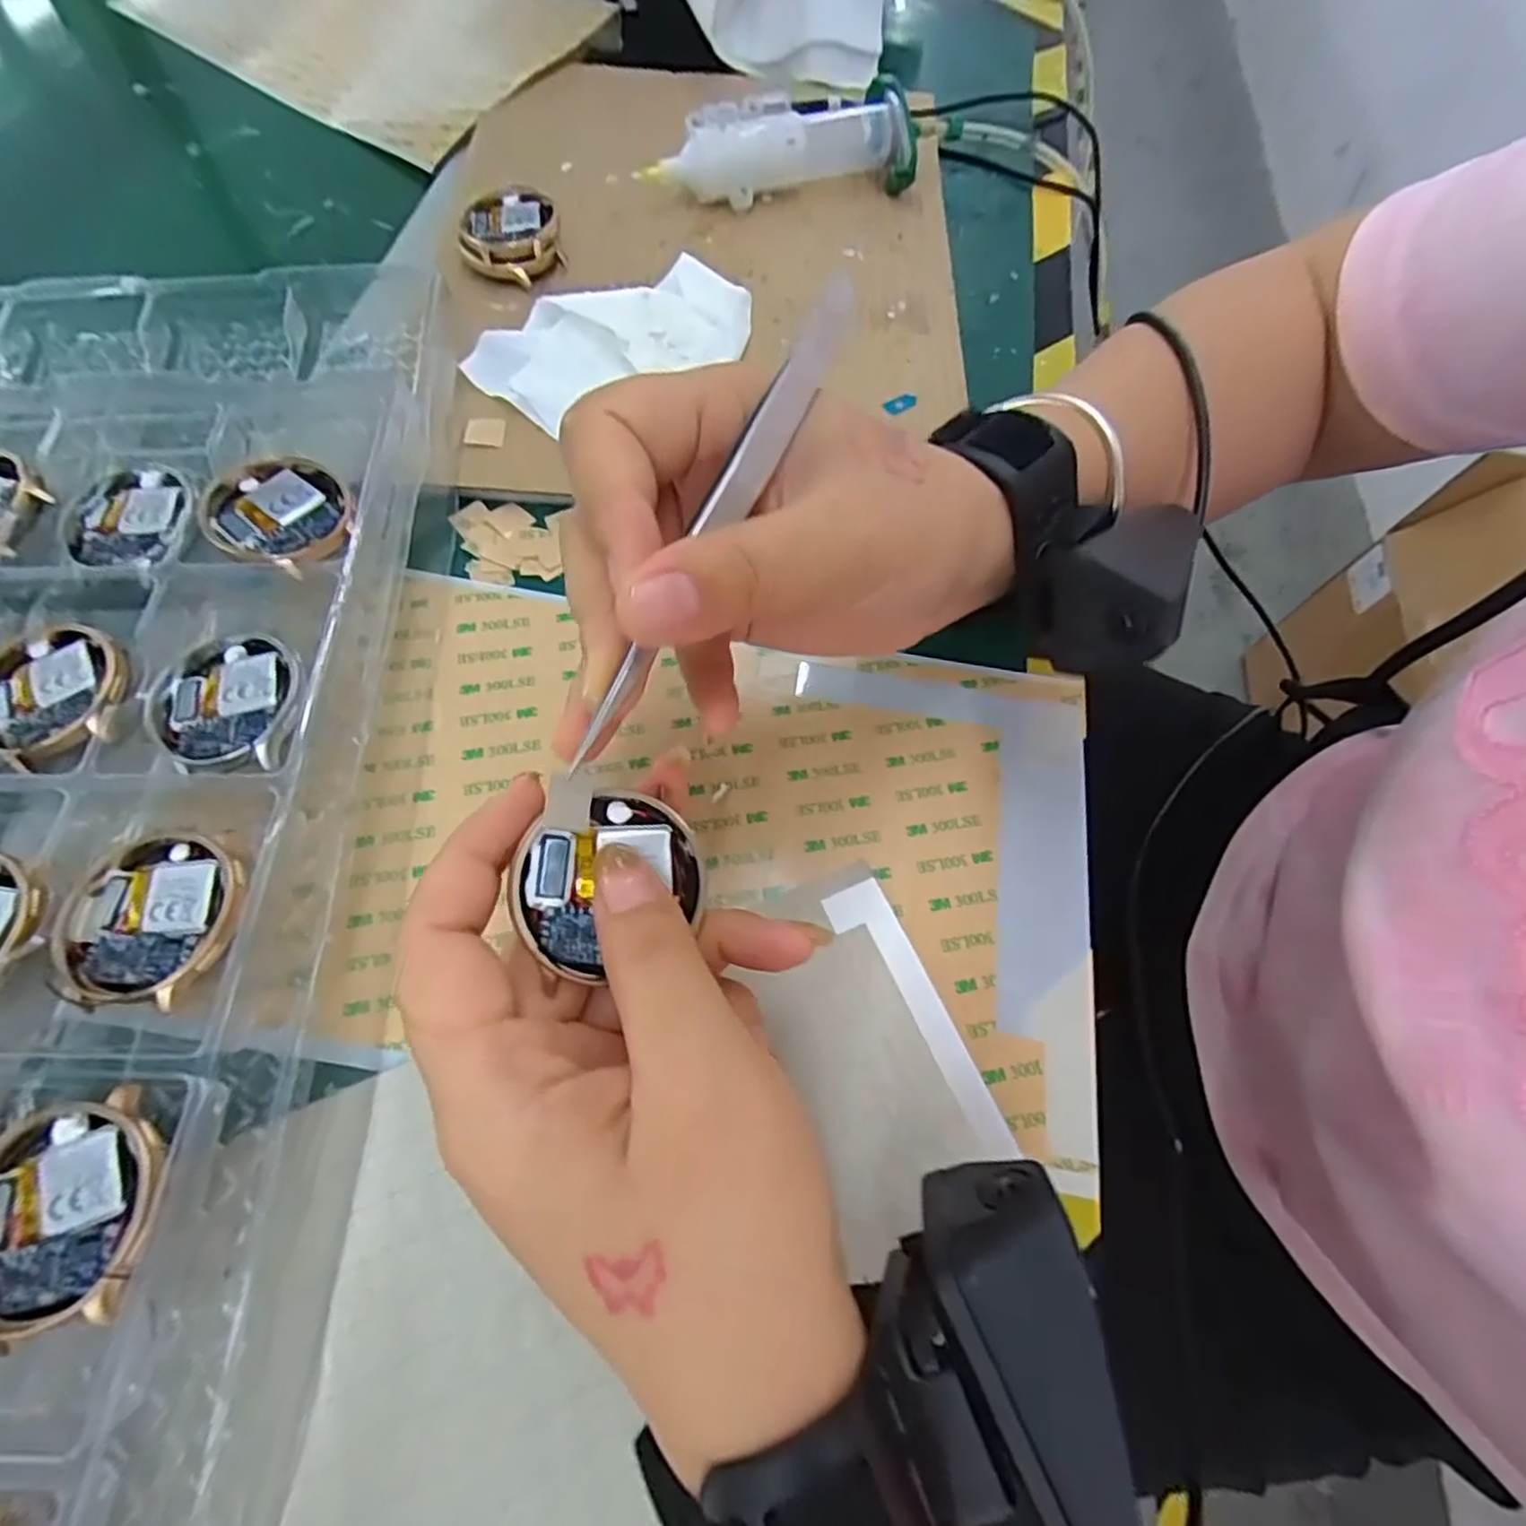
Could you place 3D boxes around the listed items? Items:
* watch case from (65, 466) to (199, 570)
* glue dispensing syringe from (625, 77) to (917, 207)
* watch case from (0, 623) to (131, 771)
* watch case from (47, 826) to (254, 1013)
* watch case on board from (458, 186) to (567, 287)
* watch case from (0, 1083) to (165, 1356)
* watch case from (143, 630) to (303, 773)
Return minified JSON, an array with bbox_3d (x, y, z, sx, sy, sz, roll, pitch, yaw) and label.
[{"bbox_3d":[-0.215,-0.085,0.244,0.046,0.006,0.040,4,65,-2],"label":"watch case"},{"bbox_3d":[0.008,-0.312,0.365,0.138,0.034,0.034,-13,67,-9],"label":"glue dispensing syringe"},{"bbox_3d":[-0.220,-0.022,0.220,0.045,0.005,0.049,-27,70,-15],"label":"watch case"},{"bbox_3d":[-0.162,0.040,0.189,0.046,0.006,0.045,0,65,-4],"label":"watch case"},{"bbox_3d":[-0.117,-0.245,0.333,0.044,0.014,0.048,-4,66,-6],"label":"watch case on board"},{"bbox_3d":[-0.161,0.101,0.161,0.044,0.004,0.045,-9,66,-8],"label":"watch case"},{"bbox_3d":[-0.162,-0.020,0.217,0.042,0.005,0.047,-4,66,-6],"label":"watch case"}]

